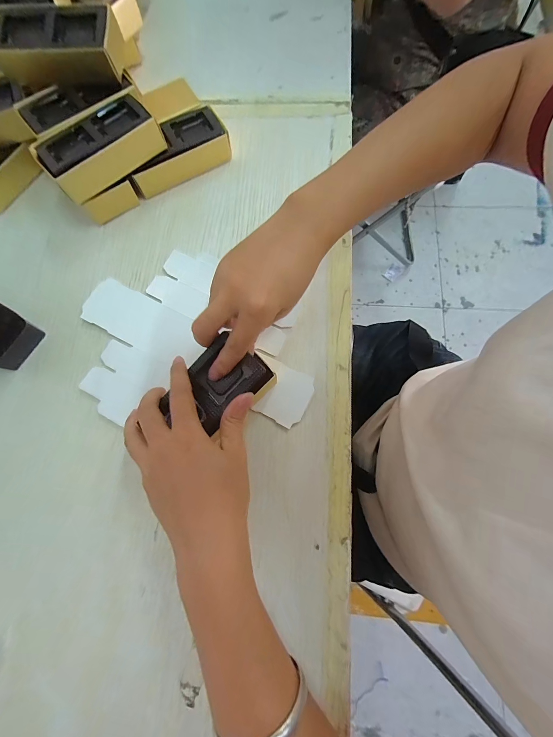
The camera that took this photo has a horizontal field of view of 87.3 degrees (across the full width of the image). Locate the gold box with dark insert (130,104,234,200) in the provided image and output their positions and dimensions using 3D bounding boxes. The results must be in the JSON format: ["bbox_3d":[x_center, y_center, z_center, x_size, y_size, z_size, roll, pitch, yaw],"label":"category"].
[{"bbox_3d":[-0.115,-0.249,0.335,0.113,0.033,0.055,-32,76,-6],"label":"gold box with dark insert"}]

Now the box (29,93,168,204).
[{"bbox_3d":[-0.176,-0.223,0.294,0.112,0.033,0.061,-39,76,-8],"label":"box"}]

